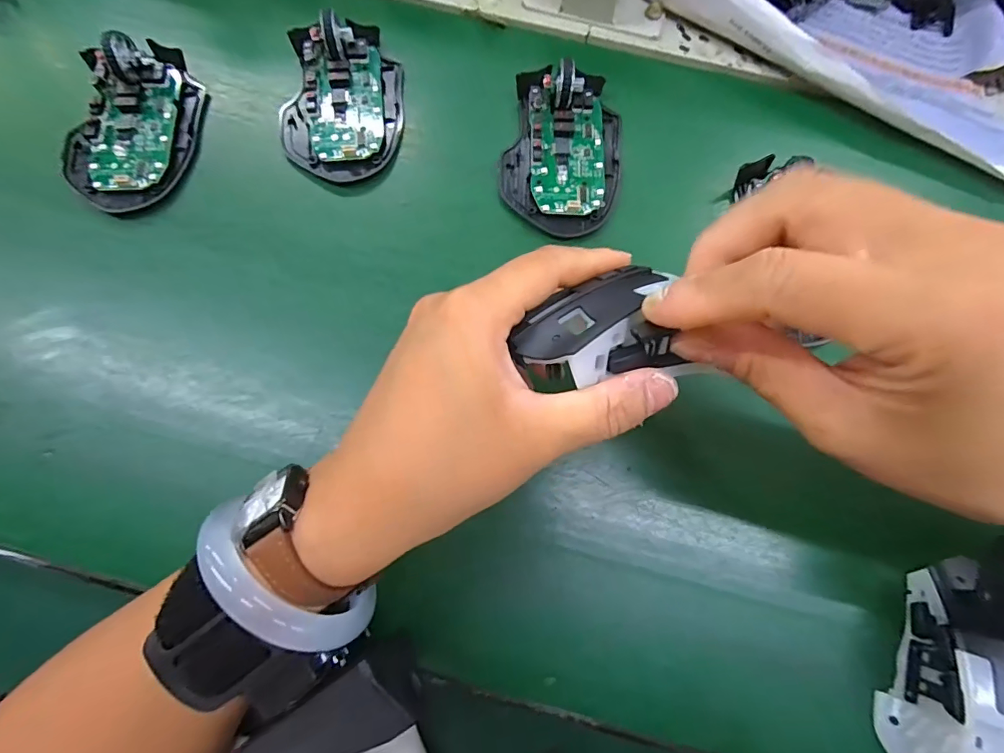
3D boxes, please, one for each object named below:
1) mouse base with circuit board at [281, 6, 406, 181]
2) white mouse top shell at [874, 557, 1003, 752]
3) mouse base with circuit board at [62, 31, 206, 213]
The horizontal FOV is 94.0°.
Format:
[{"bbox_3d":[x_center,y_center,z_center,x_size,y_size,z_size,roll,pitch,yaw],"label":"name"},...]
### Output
[{"bbox_3d":[-0.100,-0.175,0.287,0.070,0.029,0.106,-2,75,-2],"label":"mouse base with circuit board"},{"bbox_3d":[0.211,0.143,0.208,0.061,0.038,0.112,18,76,3],"label":"white mouse top shell"},{"bbox_3d":[-0.221,-0.153,0.276,0.065,0.026,0.111,3,75,-1],"label":"mouse base with circuit board"}]

